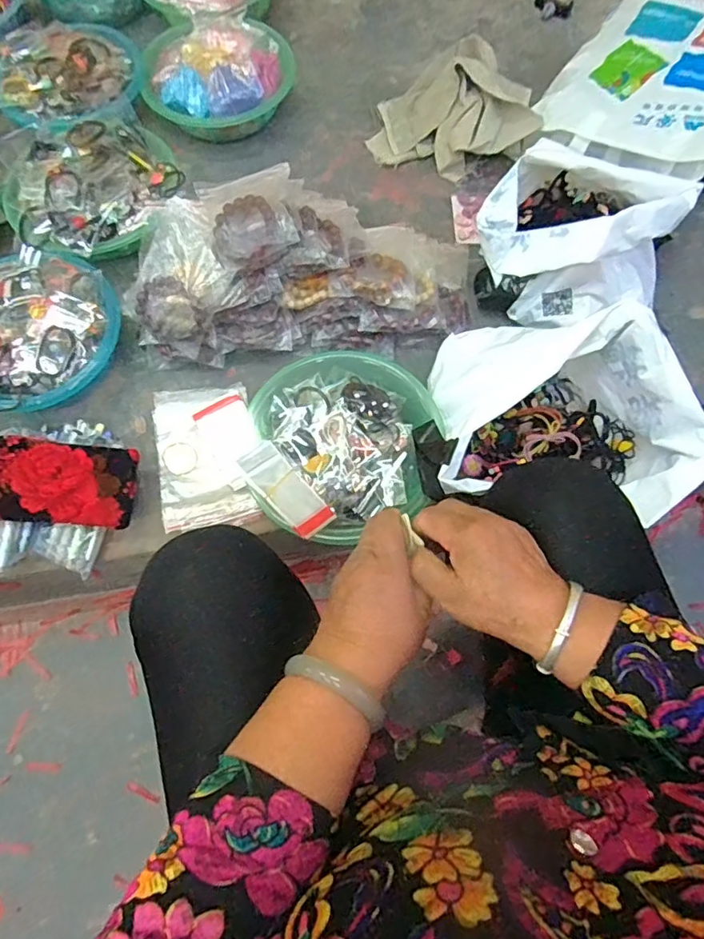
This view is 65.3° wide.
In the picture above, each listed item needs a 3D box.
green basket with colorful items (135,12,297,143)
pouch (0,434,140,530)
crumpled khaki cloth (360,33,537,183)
[{"bbox_3d":[-0.207,-0.615,0.869,0.230,0.103,0.191,-5,70,-2],"label":"green basket with colorful items"},{"bbox_3d":[-0.340,0.014,0.621,0.175,0.015,0.092,6,86,-15],"label":"pouch"},{"bbox_3d":[0.148,-0.553,0.848,0.237,0.100,0.185,-10,70,-4],"label":"crumpled khaki cloth"}]

